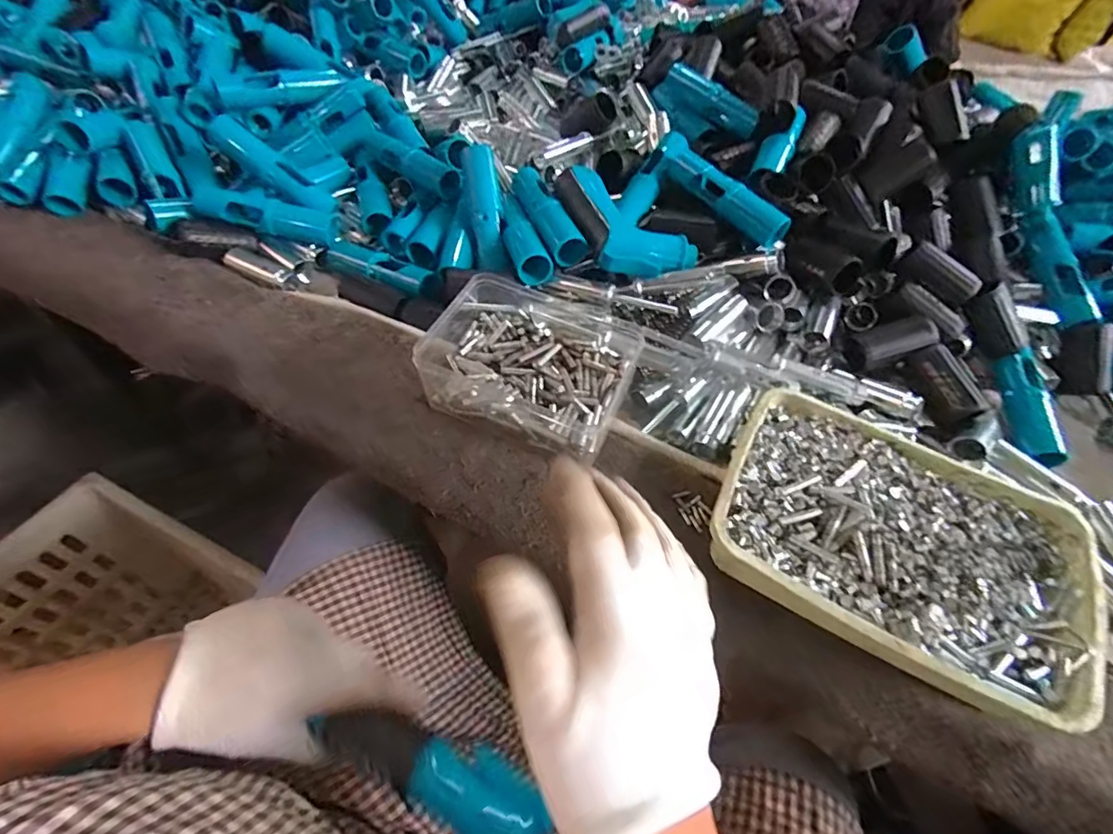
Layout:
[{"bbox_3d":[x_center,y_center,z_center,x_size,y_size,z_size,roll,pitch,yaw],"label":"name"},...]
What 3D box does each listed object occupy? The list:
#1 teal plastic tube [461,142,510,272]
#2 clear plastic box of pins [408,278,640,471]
[{"bbox_3d":[-0.066,-0.191,0.470,0.030,0.022,0.114,-10,91,-12],"label":"teal plastic tube"},{"bbox_3d":[-0.015,-0.048,0.406,0.157,0.045,0.146,25,55,13],"label":"clear plastic box of pins"}]

